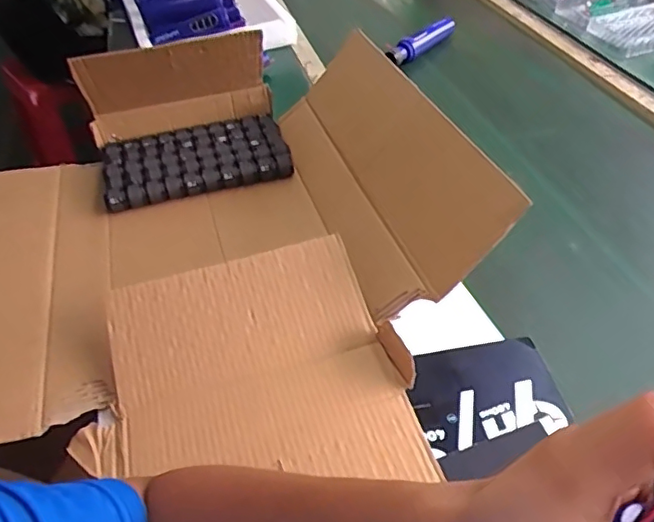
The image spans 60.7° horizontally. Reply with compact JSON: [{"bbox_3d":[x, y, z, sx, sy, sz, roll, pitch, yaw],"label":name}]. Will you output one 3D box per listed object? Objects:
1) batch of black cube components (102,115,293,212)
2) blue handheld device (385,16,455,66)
[{"bbox_3d":[-0.183,-0.143,0.783,0.246,0.032,0.135,-11,45,-8],"label":"batch of black cube components"},{"bbox_3d":[0.186,-0.420,1.059,0.034,0.027,0.201,30,54,31],"label":"blue handheld device"}]

